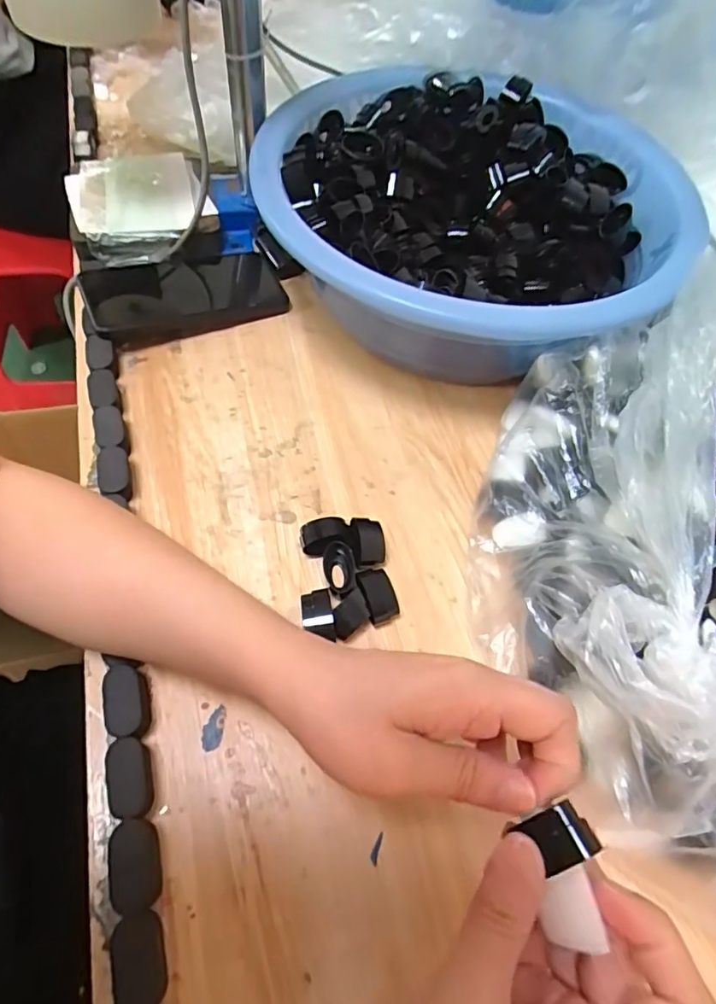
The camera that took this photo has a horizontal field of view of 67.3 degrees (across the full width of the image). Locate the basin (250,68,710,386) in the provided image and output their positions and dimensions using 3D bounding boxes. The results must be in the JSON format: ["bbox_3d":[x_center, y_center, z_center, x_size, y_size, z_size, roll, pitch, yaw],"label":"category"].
[{"bbox_3d":[0.096,-0.257,0.469,0.332,0.115,0.343,2,59,-4],"label":"basin"}]

